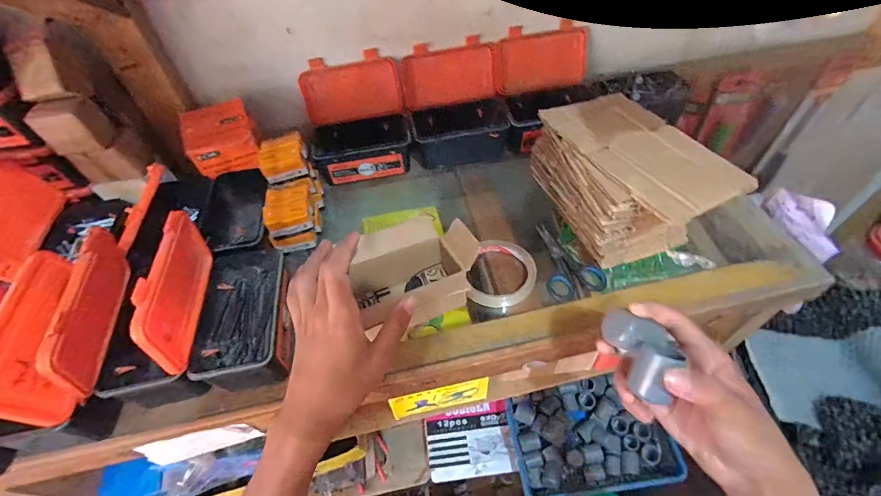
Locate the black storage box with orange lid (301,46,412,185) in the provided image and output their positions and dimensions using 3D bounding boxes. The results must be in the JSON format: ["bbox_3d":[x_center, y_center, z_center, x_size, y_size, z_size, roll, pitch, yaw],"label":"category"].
[{"bbox_3d":[-0.122,-0.189,0.578,0.147,0.124,0.122,-15,51,-7],"label":"black storage box with orange lid"}]

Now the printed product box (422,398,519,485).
[{"bbox_3d":[0.058,0.389,0.784,0.168,0.023,0.130,-8,48,2],"label":"printed product box"}]

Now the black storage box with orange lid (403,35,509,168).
[{"bbox_3d":[0.025,-0.211,0.591,0.148,0.126,0.129,-9,51,-2],"label":"black storage box with orange lid"}]

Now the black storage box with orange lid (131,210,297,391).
[{"bbox_3d":[-0.215,0.044,0.389,0.088,0.137,0.157,-17,52,-8],"label":"black storage box with orange lid"}]

